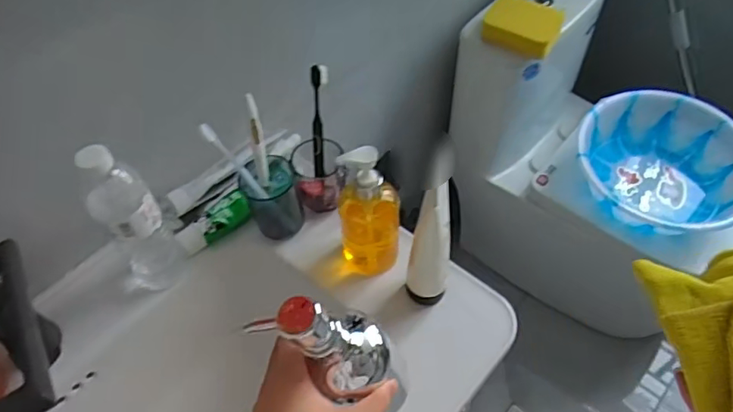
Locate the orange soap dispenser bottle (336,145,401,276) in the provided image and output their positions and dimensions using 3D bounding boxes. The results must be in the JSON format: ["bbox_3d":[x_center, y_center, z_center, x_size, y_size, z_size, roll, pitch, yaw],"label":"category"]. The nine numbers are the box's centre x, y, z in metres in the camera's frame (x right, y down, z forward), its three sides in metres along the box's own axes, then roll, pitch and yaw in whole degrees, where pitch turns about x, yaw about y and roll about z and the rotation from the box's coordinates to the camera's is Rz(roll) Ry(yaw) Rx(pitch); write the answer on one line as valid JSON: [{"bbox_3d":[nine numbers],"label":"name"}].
[{"bbox_3d":[0.002,0.005,0.642,0.073,0.188,0.056,-1,53,2],"label":"orange soap dispenser bottle"}]

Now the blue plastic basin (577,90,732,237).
[{"bbox_3d":[0.595,-0.078,1.132,0.290,0.136,0.339,-26,56,-16],"label":"blue plastic basin"}]

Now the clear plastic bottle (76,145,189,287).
[{"bbox_3d":[-0.266,0.022,0.633,0.071,0.231,0.058,-28,57,-17],"label":"clear plastic bottle"}]

